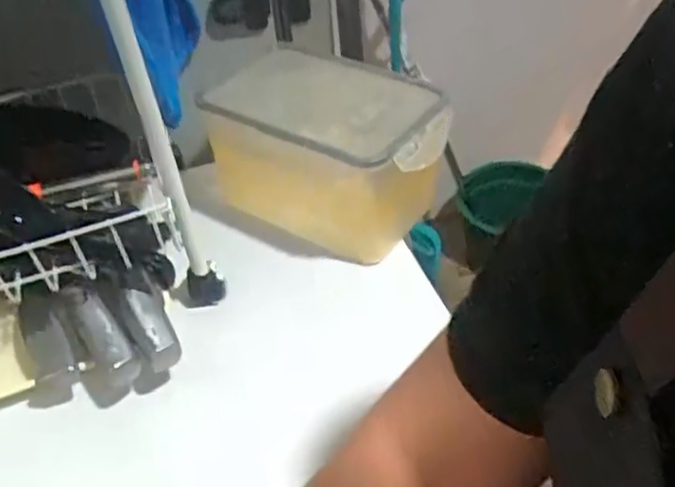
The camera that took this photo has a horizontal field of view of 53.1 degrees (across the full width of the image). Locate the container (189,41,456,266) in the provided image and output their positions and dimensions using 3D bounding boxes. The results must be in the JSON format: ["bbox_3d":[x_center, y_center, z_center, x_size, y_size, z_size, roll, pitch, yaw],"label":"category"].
[{"bbox_3d":[-0.025,-0.082,0.601,0.240,0.129,0.131,23,51,27],"label":"container"}]

